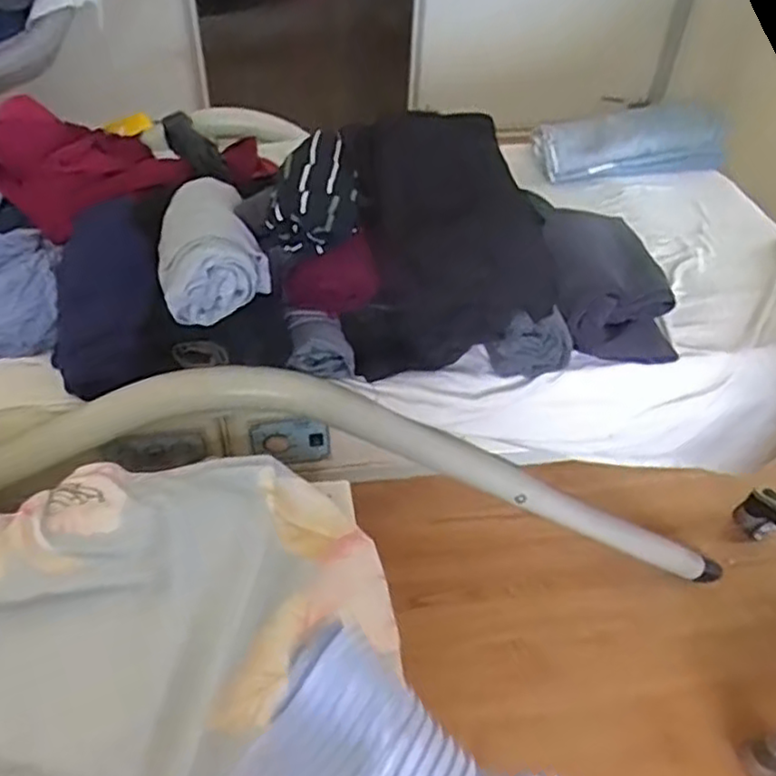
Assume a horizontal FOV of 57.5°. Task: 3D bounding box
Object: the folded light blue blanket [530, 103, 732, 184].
[{"bbox_3d":[0.371,-0.374,1.071,0.278,0.075,0.103,-8,47,-12],"label":"folded light blue blanket"}]

